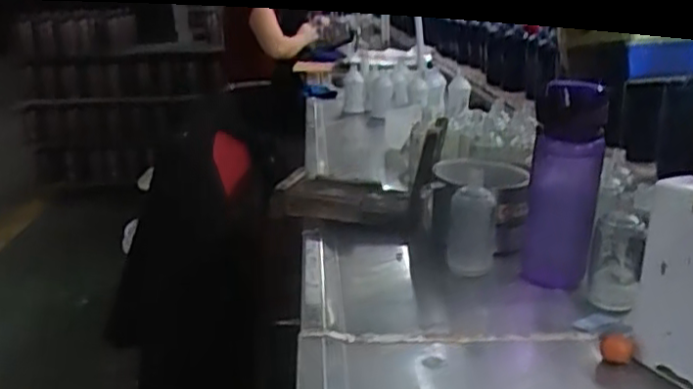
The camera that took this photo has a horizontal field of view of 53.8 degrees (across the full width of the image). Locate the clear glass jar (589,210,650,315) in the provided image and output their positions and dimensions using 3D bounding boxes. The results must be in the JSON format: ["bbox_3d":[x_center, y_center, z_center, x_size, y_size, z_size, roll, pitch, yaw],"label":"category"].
[{"bbox_3d":[0.294,0.068,0.746,0.048,0.101,0.058,5,19,20],"label":"clear glass jar"}]

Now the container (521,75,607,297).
[{"bbox_3d":[0.245,-0.007,0.776,0.079,0.228,0.067,4,19,19],"label":"container"}]

